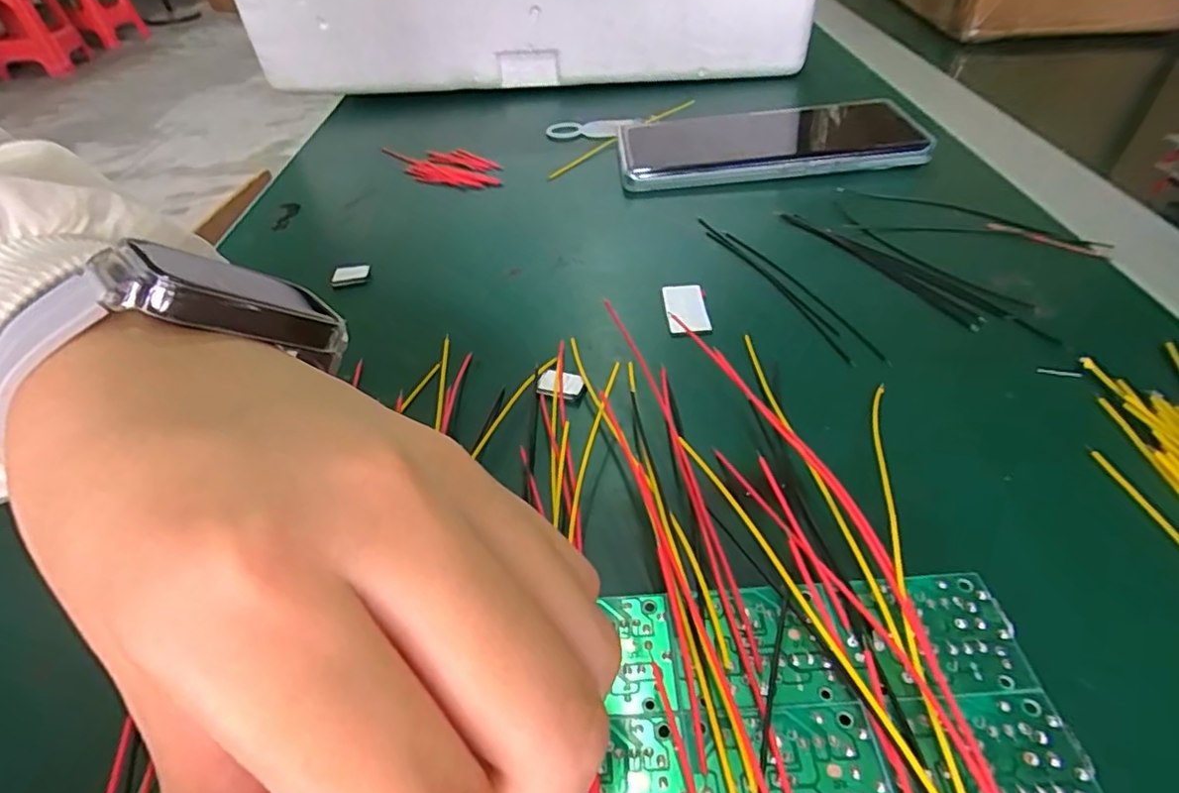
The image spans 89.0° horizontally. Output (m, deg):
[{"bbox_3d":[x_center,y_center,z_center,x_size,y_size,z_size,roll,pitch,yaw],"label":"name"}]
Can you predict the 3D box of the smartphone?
[{"bbox_3d":[0.098,-0.142,0.336,0.157,0.013,0.087,-1,43,4],"label":"smartphone"}]

